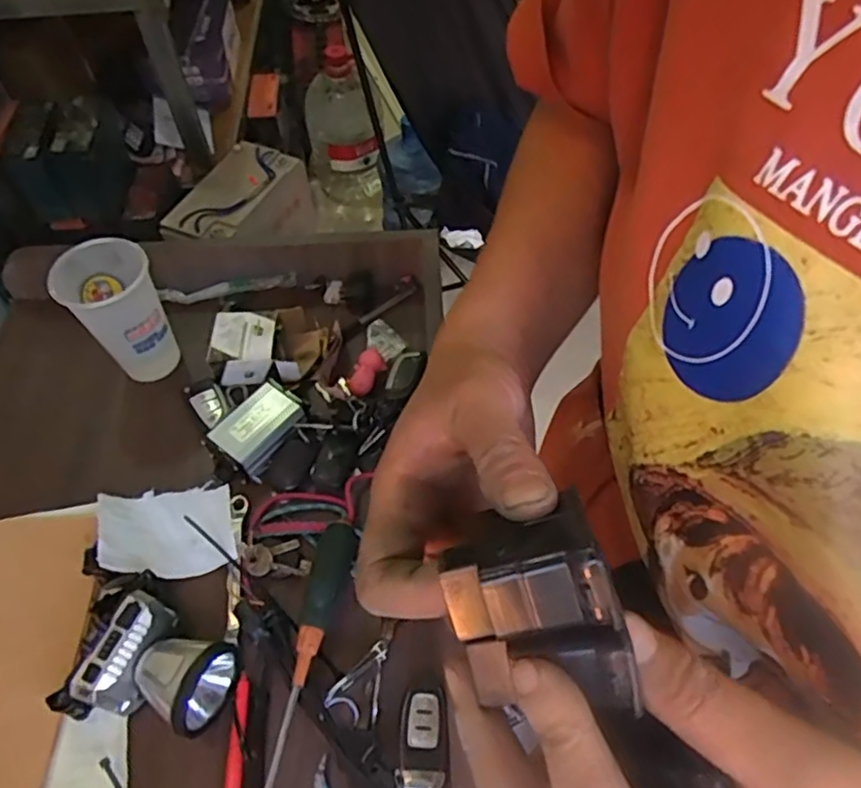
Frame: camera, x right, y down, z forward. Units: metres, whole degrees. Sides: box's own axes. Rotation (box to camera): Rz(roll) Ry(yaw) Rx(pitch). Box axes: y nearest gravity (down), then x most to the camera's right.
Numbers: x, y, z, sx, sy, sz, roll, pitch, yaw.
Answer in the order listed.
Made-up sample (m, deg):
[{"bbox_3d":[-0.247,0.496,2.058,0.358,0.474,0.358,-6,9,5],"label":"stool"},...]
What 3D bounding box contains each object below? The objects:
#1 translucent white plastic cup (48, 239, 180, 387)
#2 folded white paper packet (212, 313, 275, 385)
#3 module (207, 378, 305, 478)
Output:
[{"bbox_3d":[-0.302,-0.076,0.635,0.076,0.134,0.077,-1,57,1],"label":"translucent white plastic cup"},{"bbox_3d":[-0.192,-0.048,0.669,0.060,0.034,0.066,-4,57,-1],"label":"folded white paper packet"},{"bbox_3d":[-0.166,0.030,0.617,0.053,0.029,0.081,32,63,20],"label":"module"}]

